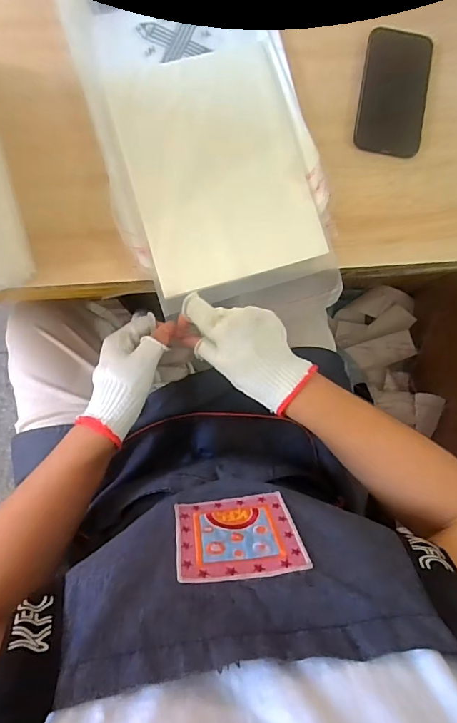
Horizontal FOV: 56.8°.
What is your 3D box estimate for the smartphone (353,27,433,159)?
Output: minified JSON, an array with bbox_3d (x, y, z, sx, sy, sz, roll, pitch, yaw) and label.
[{"bbox_3d":[0.195,-0.316,0.494,0.079,0.014,0.148,9,85,-2],"label":"smartphone"}]

